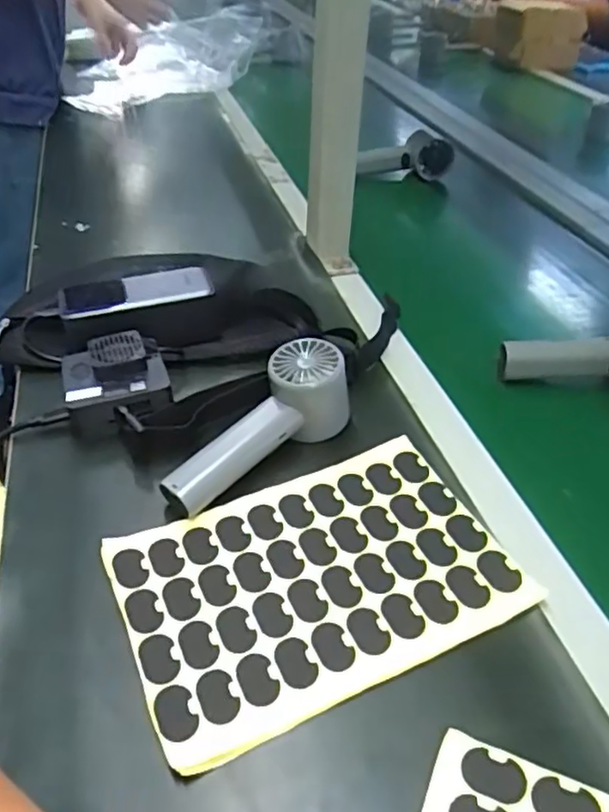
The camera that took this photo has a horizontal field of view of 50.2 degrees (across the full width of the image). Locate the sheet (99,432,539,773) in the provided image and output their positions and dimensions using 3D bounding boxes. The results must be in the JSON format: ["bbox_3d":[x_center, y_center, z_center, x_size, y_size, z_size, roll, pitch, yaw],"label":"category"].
[{"bbox_3d":[0.007,0.102,0.388,0.218,0.006,0.149,-18,43,-18],"label":"sheet"}]

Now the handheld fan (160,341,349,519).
[{"bbox_3d":[-0.032,0.020,0.460,0.153,0.053,0.049,-41,54,-23],"label":"handheld fan"}]

